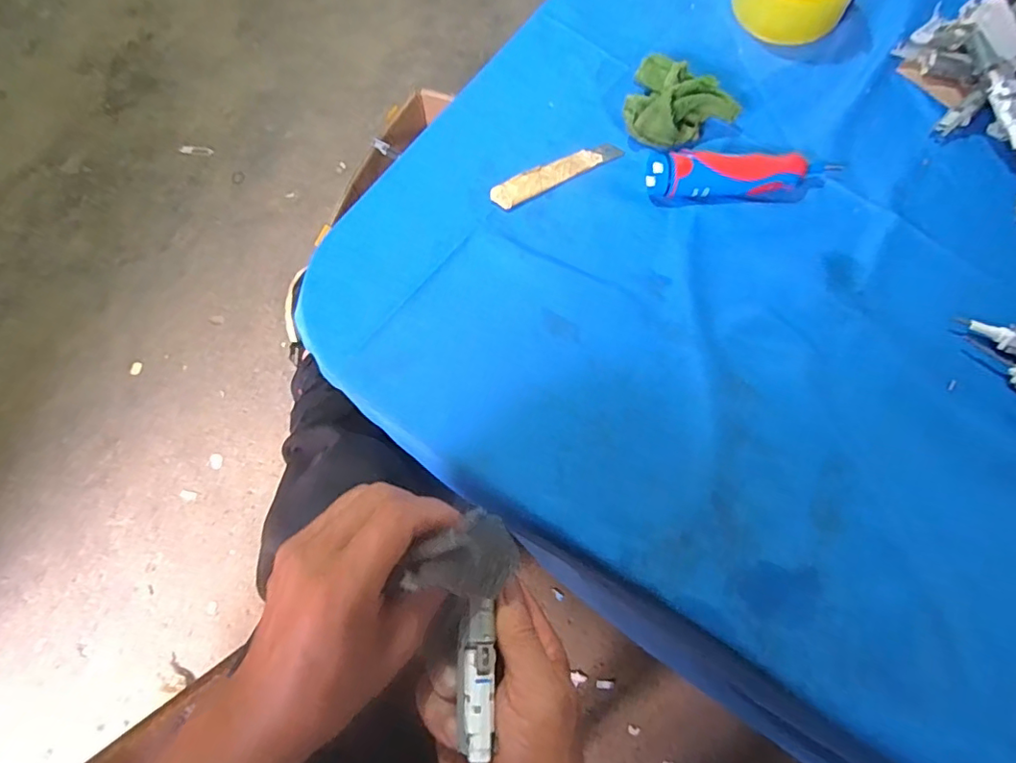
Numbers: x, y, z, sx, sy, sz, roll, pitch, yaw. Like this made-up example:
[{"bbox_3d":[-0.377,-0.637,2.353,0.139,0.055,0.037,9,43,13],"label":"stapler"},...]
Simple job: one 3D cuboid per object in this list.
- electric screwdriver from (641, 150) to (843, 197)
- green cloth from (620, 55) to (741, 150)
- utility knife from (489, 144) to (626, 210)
[{"bbox_3d":[0.190,-0.169,0.437,0.150,0.027,0.040,0,70,0],"label":"electric screwdriver"},{"bbox_3d":[0.139,-0.235,0.457,0.092,0.043,0.069,36,74,12],"label":"green cloth"},{"bbox_3d":[0.040,-0.175,0.453,0.117,0.006,0.024,-28,72,-10],"label":"utility knife"}]

